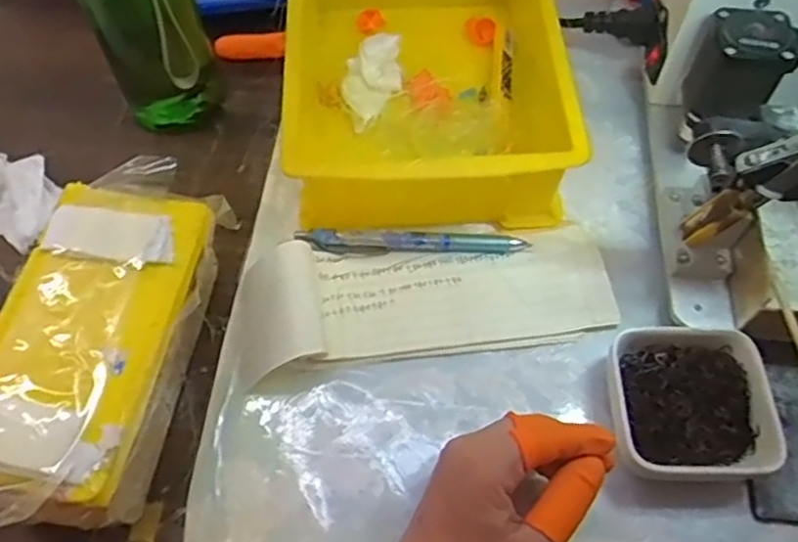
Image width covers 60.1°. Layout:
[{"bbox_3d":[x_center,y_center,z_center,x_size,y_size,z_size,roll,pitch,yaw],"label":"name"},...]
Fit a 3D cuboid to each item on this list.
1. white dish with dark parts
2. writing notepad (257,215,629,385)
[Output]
[{"bbox_3d":[0.155,0.071,0.373,0.081,0.024,0.079,-5,59,-2],"label":"white dish with dark parts"},{"bbox_3d":[0.017,0.003,0.418,0.215,0.024,0.092,-9,60,-4],"label":"writing notepad"}]

